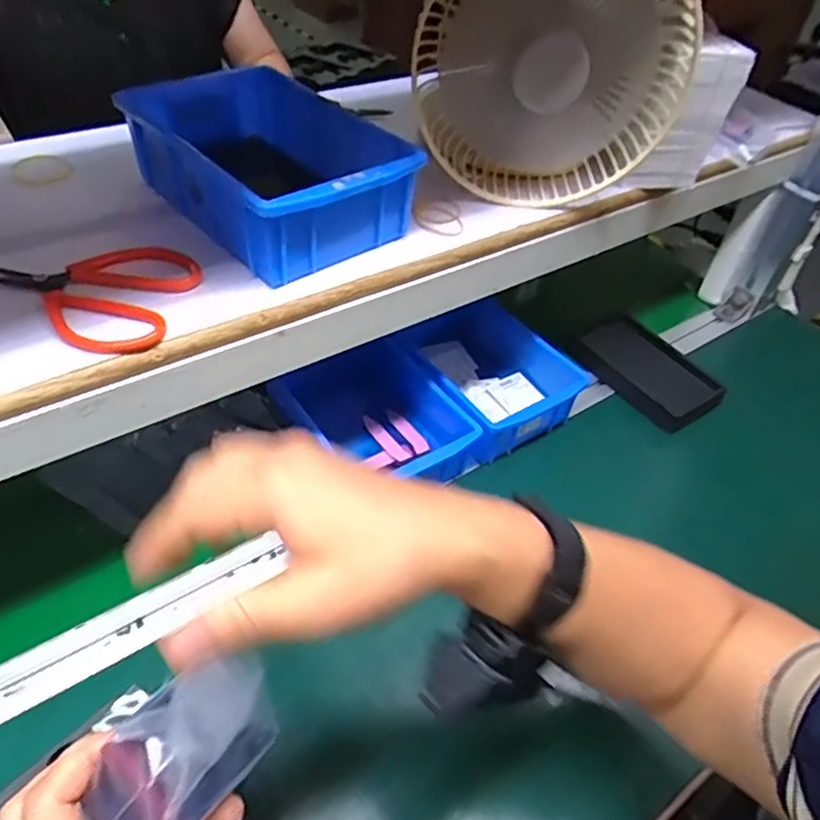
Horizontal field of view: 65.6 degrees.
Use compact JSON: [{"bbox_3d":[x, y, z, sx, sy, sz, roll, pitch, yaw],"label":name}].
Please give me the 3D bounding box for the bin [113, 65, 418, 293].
[{"bbox_3d":[-0.102,-0.175,0.461,0.127,0.065,0.195,-32,57,-32],"label":"bin"}]

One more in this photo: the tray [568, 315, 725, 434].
[{"bbox_3d":[0.273,-0.049,0.734,0.102,0.030,0.157,-25,53,-28],"label":"tray"}]

